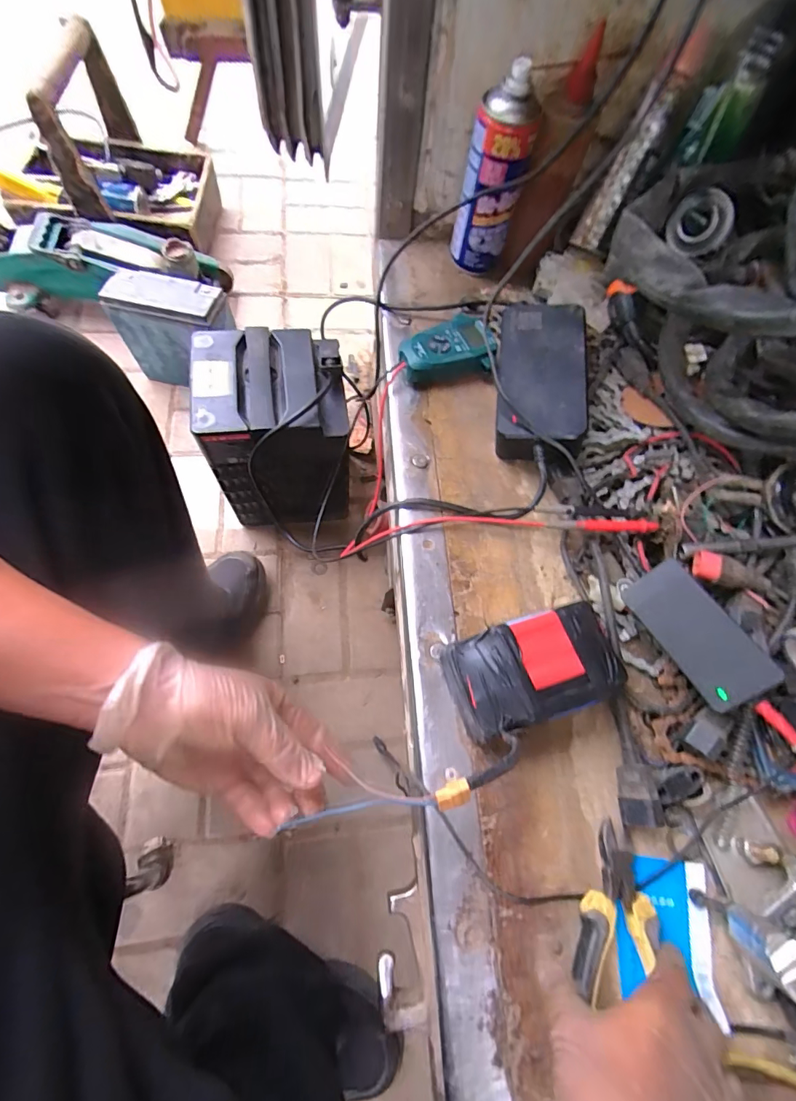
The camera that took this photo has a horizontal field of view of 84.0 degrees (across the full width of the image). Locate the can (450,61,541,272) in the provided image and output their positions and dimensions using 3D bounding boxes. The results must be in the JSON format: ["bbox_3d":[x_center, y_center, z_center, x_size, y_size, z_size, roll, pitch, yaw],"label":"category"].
[{"bbox_3d":[0.104,-0.405,0.493,0.065,0.170,0.057,15,67,0],"label":"can"}]

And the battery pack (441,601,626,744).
[{"bbox_3d":[0.108,0.096,0.355,0.135,0.058,0.076,-15,71,-11],"label":"battery pack"}]

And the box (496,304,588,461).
[{"bbox_3d":[0.146,-0.179,0.467,0.083,0.054,0.182,9,68,-2],"label":"box"}]

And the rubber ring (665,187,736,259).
[{"bbox_3d":[0.285,-0.312,0.420,0.054,0.023,0.054,34,114,23],"label":"rubber ring"}]

